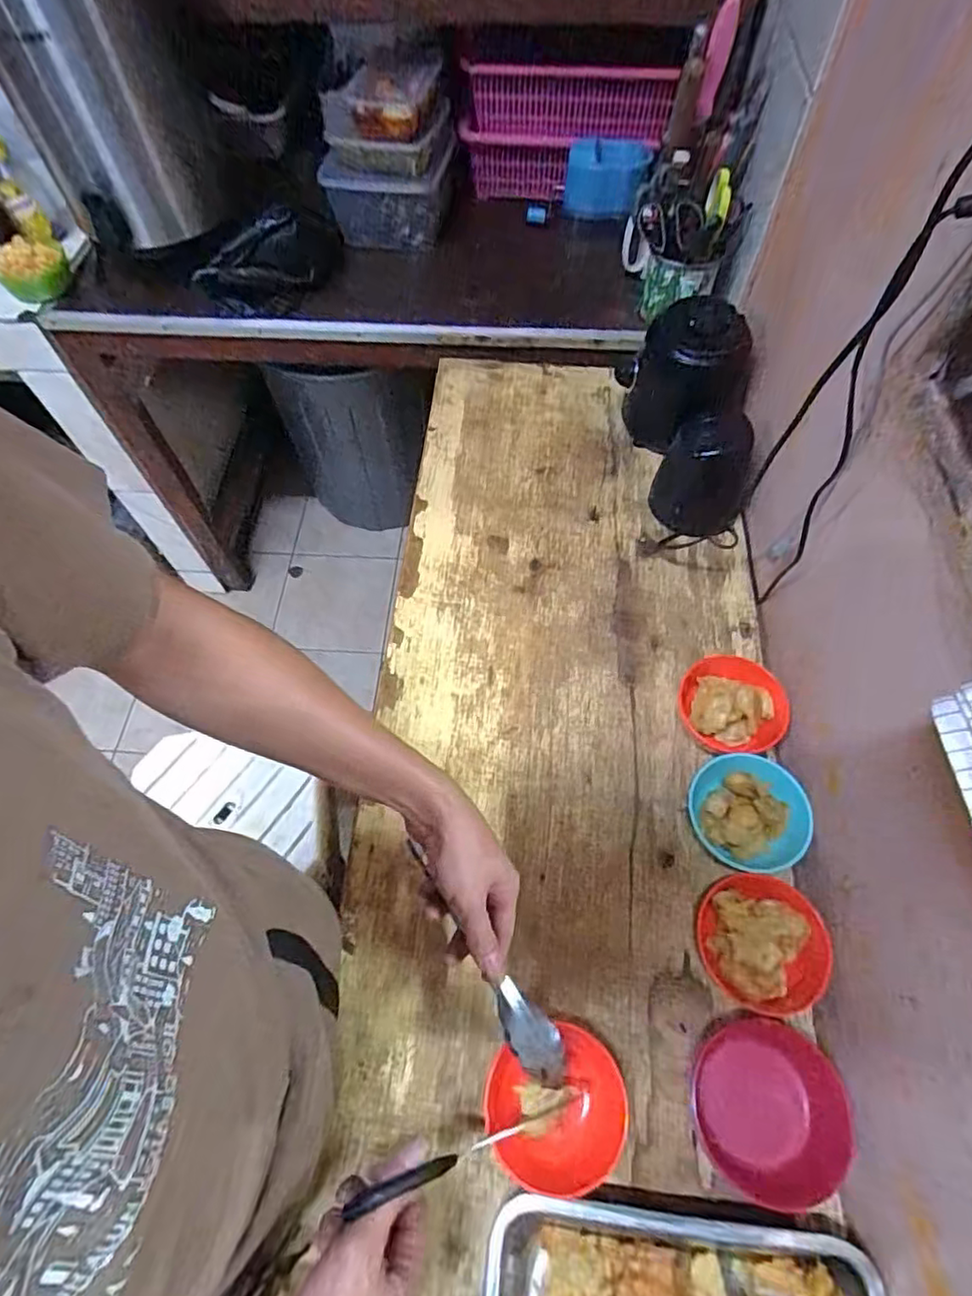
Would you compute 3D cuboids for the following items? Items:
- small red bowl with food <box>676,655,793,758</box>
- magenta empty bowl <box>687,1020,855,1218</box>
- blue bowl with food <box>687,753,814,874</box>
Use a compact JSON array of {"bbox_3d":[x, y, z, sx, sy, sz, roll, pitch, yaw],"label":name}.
[{"bbox_3d":[0.264,0.059,0.663,0.095,0.067,0.108,-28,64,-13],"label":"small red bowl with food"},{"bbox_3d":[0.229,0.373,0.505,0.106,0.049,0.117,9,62,6],"label":"magenta empty bowl"},{"bbox_3d":[0.252,0.165,0.613,0.105,0.057,0.103,-1,61,1],"label":"blue bowl with food"}]

